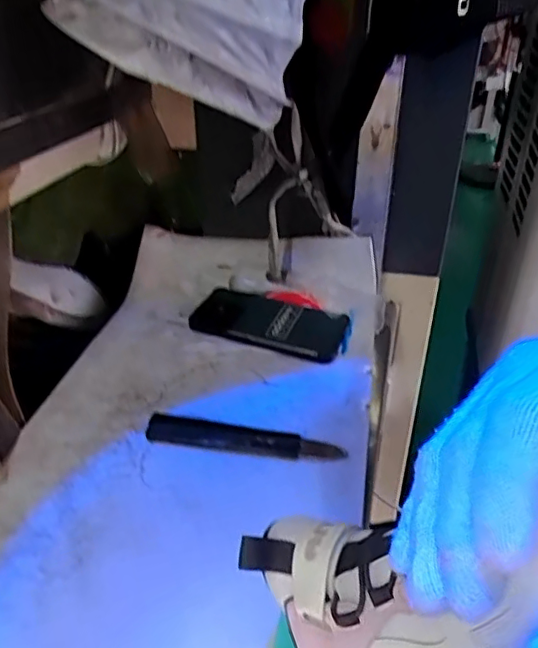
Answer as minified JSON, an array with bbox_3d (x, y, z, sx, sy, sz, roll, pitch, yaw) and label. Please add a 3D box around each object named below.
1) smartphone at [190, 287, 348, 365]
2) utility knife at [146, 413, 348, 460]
[{"bbox_3d":[0.001,-0.002,0.622,0.162,0.018,0.080,13,35,19],"label":"smartphone"},{"bbox_3d":[-0.021,0.097,0.483,0.164,0.013,0.027,6,33,8],"label":"utility knife"}]

